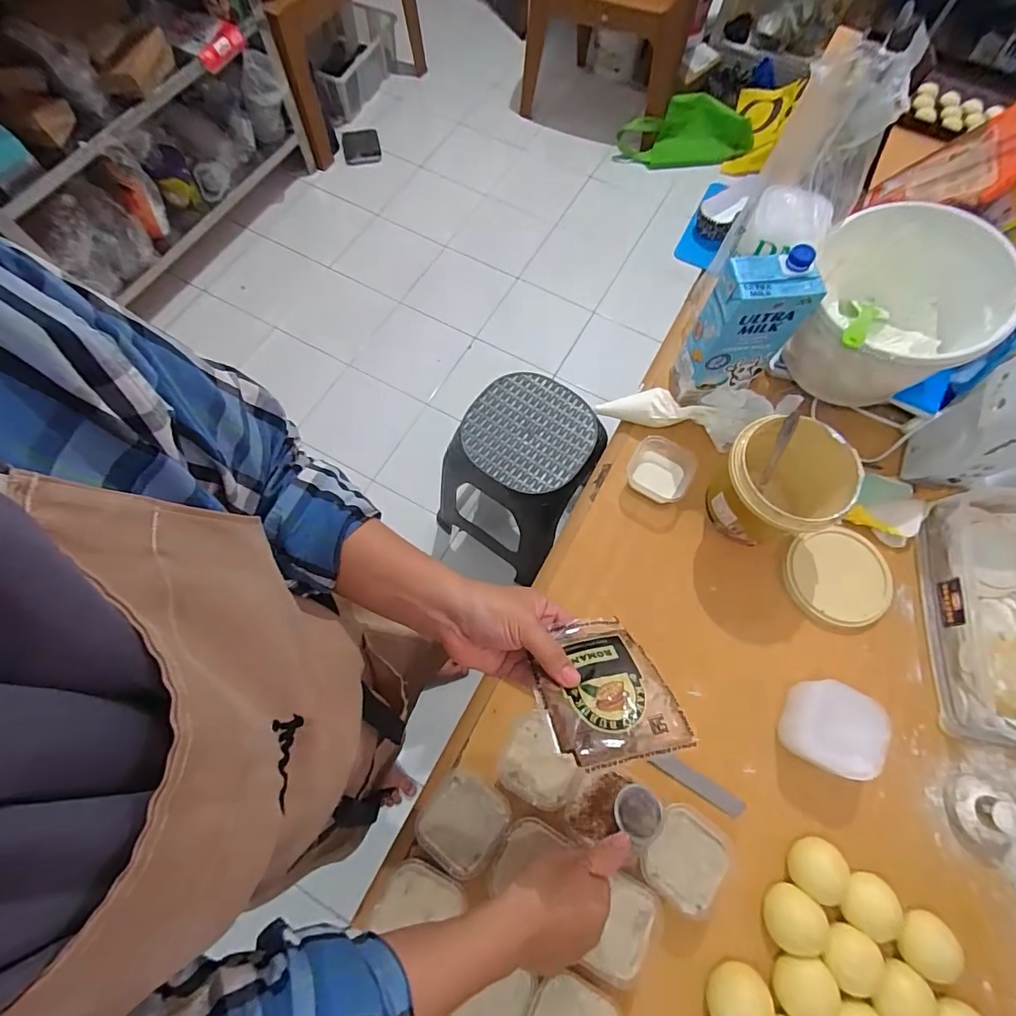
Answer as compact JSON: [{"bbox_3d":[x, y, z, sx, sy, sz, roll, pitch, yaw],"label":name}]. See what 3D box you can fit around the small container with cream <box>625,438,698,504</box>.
[{"bbox_3d":[0.200,-0.048,0.630,0.081,0.029,0.088,26,71,8],"label":"small container with cream"}]

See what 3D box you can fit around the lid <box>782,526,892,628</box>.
[{"bbox_3d":[0.402,0.083,0.588,0.113,0.008,0.115,-4,73,15],"label":"lid"}]

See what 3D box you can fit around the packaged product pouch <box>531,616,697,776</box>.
[{"bbox_3d":[0.066,0.127,0.344,0.088,0.010,0.108,-11,40,-14],"label":"packaged product pouch"}]

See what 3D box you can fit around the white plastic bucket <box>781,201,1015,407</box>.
[{"bbox_3d":[0.461,-0.239,0.594,0.197,0.146,0.225,41,74,13],"label":"white plastic bucket"}]

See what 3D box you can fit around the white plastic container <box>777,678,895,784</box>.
[{"bbox_3d":[0.339,0.230,0.508,0.080,0.059,0.084,27,71,9],"label":"white plastic container"}]

